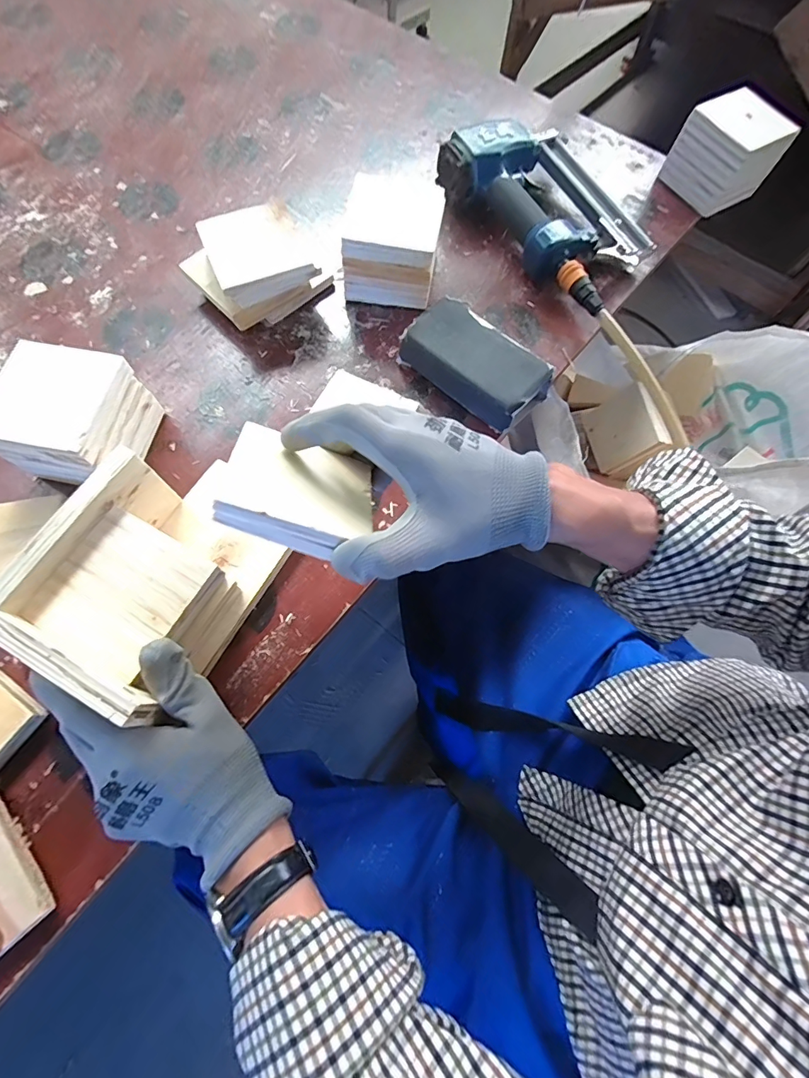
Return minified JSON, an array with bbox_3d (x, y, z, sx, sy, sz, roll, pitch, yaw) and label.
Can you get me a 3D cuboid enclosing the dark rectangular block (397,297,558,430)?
[{"bbox_3d":[0.071,-0.174,0.448,0.136,0.038,0.074,41,74,11],"label":"dark rectangular block"}]

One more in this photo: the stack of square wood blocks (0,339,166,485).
[{"bbox_3d":[-0.280,-0.100,0.387,0.094,0.078,0.099,8,70,1],"label":"stack of square wood blocks"}]

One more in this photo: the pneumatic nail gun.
[{"bbox_3d":[0.170,-0.380,0.518,0.140,0.062,0.252,-37,76,-14],"label":"pneumatic nail gun"}]

